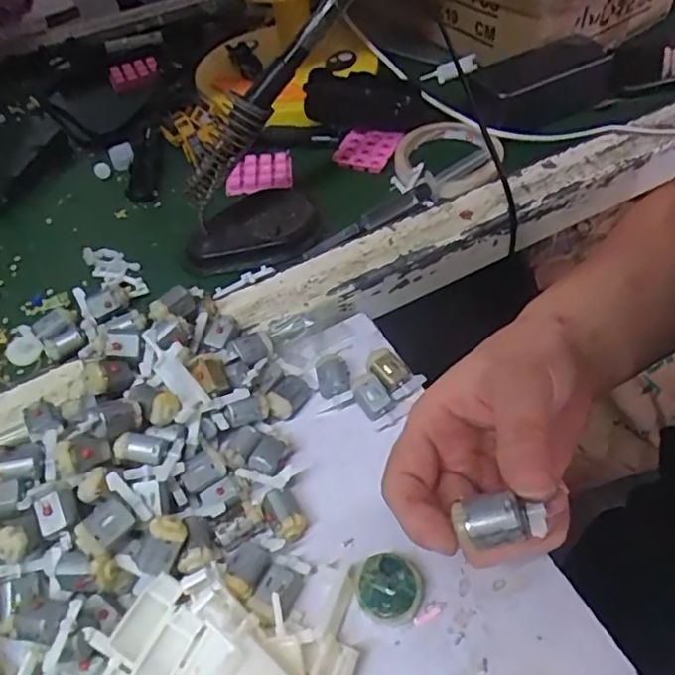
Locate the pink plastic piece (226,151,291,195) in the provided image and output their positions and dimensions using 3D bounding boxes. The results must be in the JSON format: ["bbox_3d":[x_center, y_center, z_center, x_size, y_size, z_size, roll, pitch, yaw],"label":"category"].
[{"bbox_3d":[-0.071,-0.150,0.545,0.057,0.009,0.048,-7,51,0],"label":"pink plastic piece"}]

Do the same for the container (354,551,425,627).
[{"bbox_3d":[0.027,0.130,0.311,0.033,0.017,0.033,-3,51,3],"label":"container"}]

